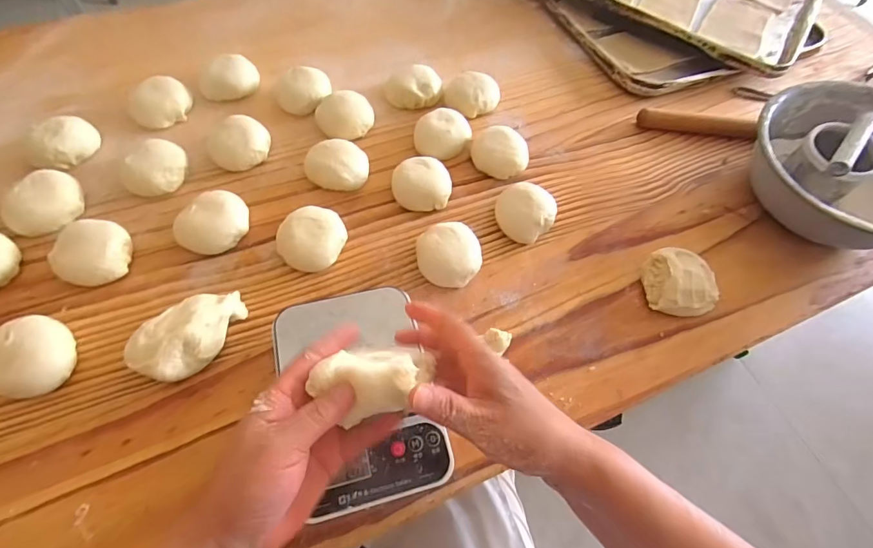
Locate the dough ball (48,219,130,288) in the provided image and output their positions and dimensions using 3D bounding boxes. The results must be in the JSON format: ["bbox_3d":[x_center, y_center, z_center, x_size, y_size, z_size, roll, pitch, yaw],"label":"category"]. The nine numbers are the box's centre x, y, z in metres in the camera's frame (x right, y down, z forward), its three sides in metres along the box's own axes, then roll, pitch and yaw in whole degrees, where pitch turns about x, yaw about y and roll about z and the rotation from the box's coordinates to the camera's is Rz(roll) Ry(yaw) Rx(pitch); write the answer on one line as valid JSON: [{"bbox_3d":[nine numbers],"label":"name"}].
[{"bbox_3d":[-0.335,-0.021,0.431,0.062,0.039,0.068,30,65,12],"label":"dough ball"}]

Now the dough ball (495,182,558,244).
[{"bbox_3d":[0.097,-0.068,0.488,0.064,0.033,0.057,21,63,8],"label":"dough ball"}]

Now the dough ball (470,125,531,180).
[{"bbox_3d":[0.076,-0.146,0.520,0.059,0.027,0.058,1,63,-3],"label":"dough ball"}]

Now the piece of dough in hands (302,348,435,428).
[{"bbox_3d":[-0.039,0.069,0.284,0.075,0.040,0.044,-2,63,-5],"label":"piece of dough in hands"}]

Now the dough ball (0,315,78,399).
[{"bbox_3d":[-0.348,0.071,0.378,0.066,0.034,0.068,21,63,8],"label":"dough ball"}]

